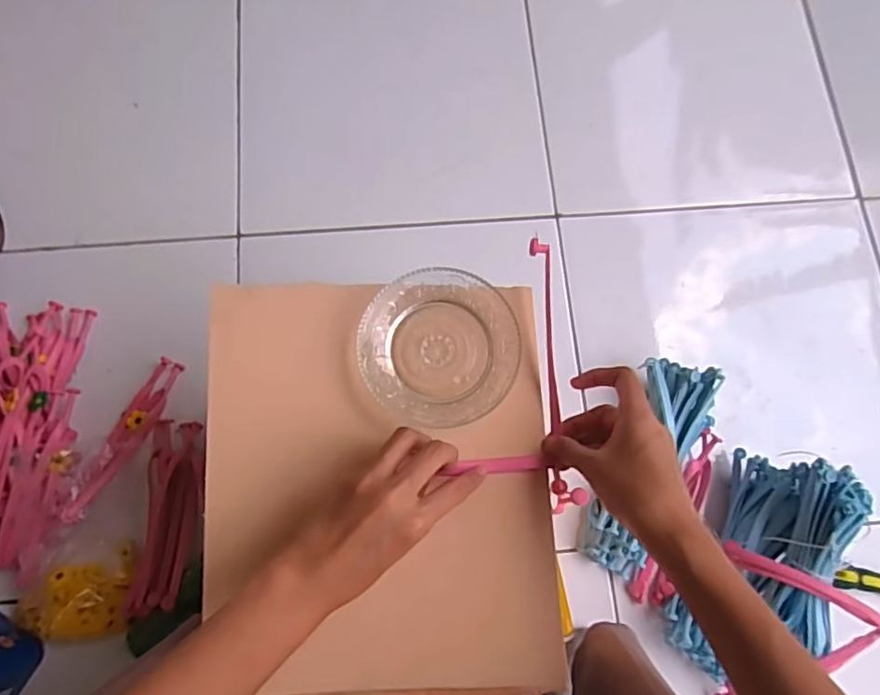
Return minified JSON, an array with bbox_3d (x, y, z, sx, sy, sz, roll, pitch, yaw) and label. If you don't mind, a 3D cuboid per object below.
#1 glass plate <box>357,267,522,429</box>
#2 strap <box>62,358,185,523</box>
[{"bbox_3d":[0.000,0.000,0.422,0.111,0.018,0.113,0,75,-1],"label":"glass plate"},{"bbox_3d":[-0.343,0.097,0.627,0.038,0.028,0.187,20,62,4],"label":"strap"}]

